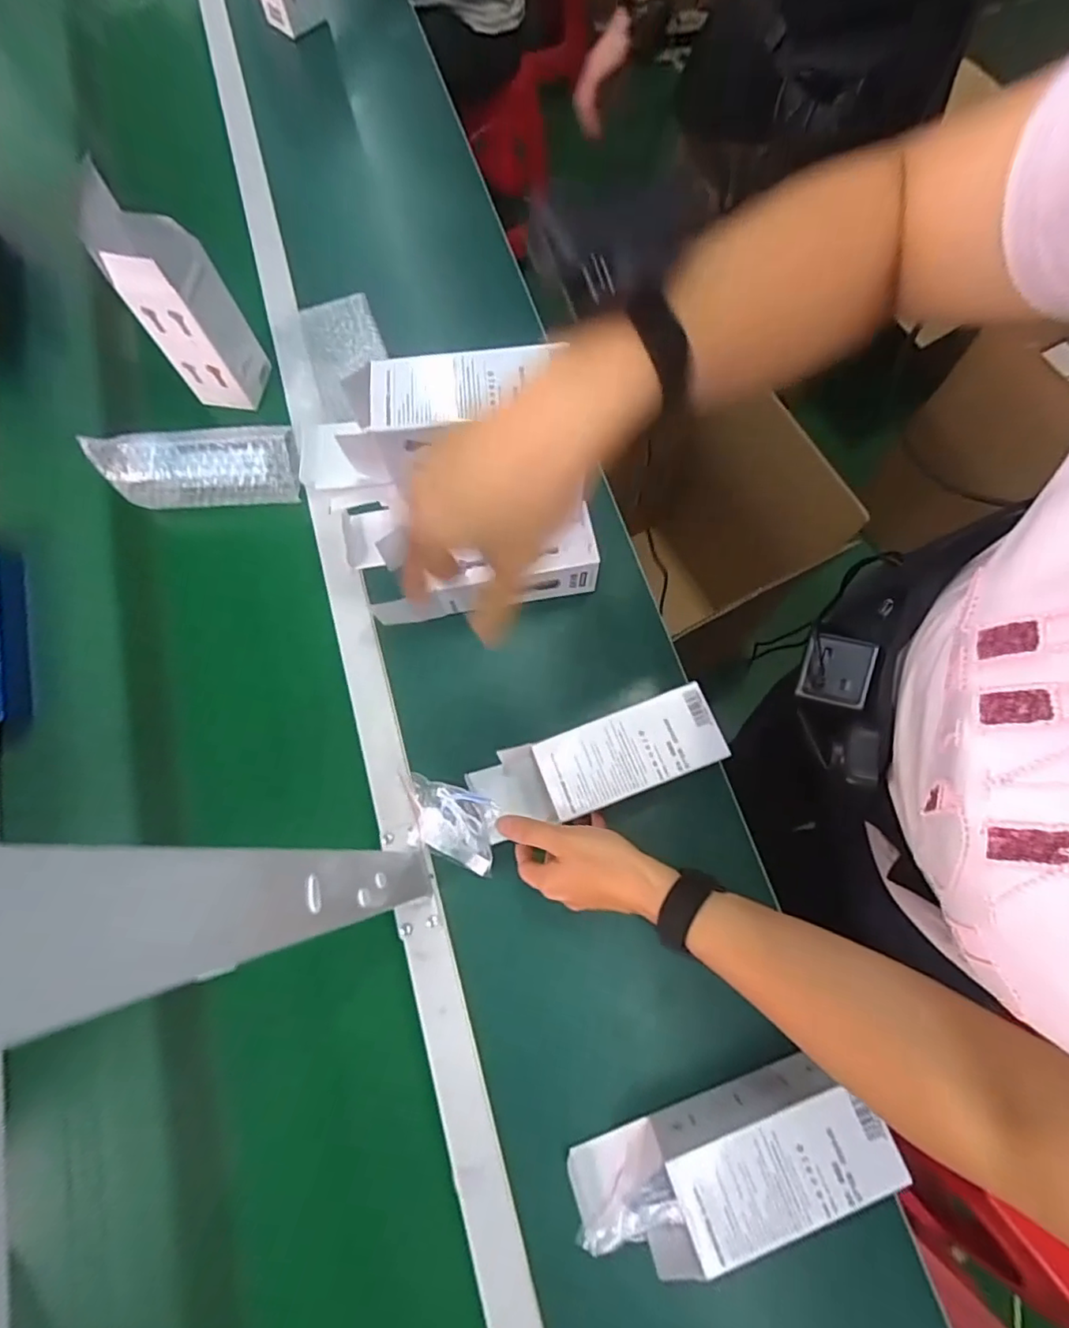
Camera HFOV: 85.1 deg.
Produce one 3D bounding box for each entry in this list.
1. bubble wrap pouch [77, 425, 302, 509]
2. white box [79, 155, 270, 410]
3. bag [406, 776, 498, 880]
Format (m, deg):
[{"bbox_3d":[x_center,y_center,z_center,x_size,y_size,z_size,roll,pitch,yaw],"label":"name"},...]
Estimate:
[{"bbox_3d":[-0.364,-0.222,0.641,0.197,0.069,0.068,-4,72,1],"label":"bubble wrap pouch"},{"bbox_3d":[-0.374,-0.378,0.620,0.078,0.210,0.072,6,73,4],"label":"white box"},{"bbox_3d":[-0.079,0.151,0.552,0.092,0.017,0.072,14,96,20],"label":"bag"}]

